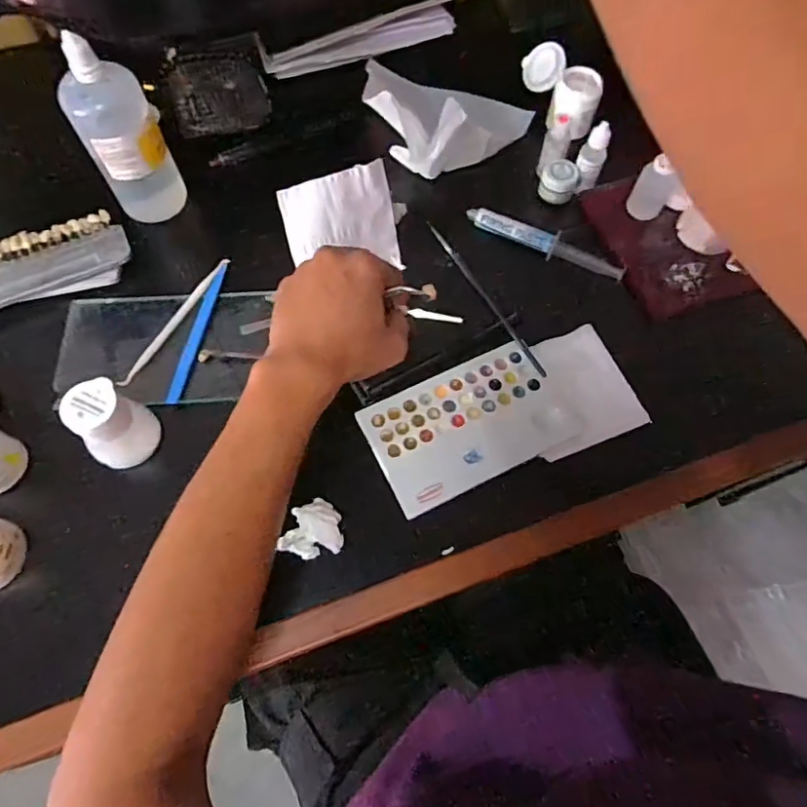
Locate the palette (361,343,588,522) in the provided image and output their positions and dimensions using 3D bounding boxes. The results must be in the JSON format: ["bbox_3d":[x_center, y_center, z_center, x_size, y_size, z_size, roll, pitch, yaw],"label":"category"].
[{"bbox_3d":[0.051,0.015,0.428,0.151,0.008,0.091,-24,73,-11],"label":"palette"}]

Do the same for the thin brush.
[{"bbox_3d":[0.069,-0.093,0.467,0.009,0.011,0.175,-28,70,-13],"label":"thin brush"}]

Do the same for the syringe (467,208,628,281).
[{"bbox_3d":[0.129,-0.147,0.497,0.148,0.010,0.022,22,68,8],"label":"syringe"}]

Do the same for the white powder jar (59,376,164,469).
[{"bbox_3d":[-0.209,0.016,0.397,0.041,0.067,0.042,1,67,-2],"label":"white powder jar"}]

